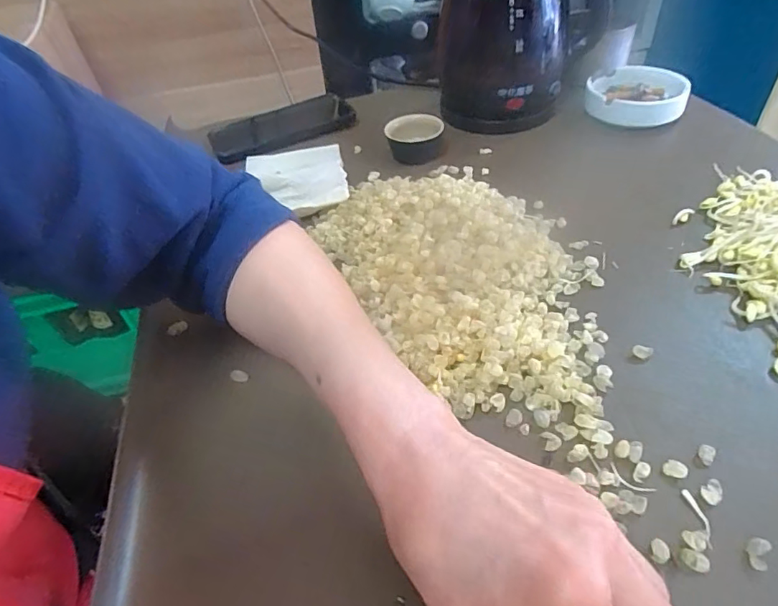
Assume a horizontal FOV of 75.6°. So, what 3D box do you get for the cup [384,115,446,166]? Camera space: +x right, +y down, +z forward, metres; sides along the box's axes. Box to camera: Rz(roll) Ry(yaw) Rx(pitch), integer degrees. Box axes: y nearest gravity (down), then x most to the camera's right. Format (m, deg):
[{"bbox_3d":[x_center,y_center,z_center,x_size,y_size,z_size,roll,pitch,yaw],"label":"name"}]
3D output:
[{"bbox_3d":[0.027,-0.166,0.512,0.058,0.028,0.067,-2,44,4],"label":"cup"}]

